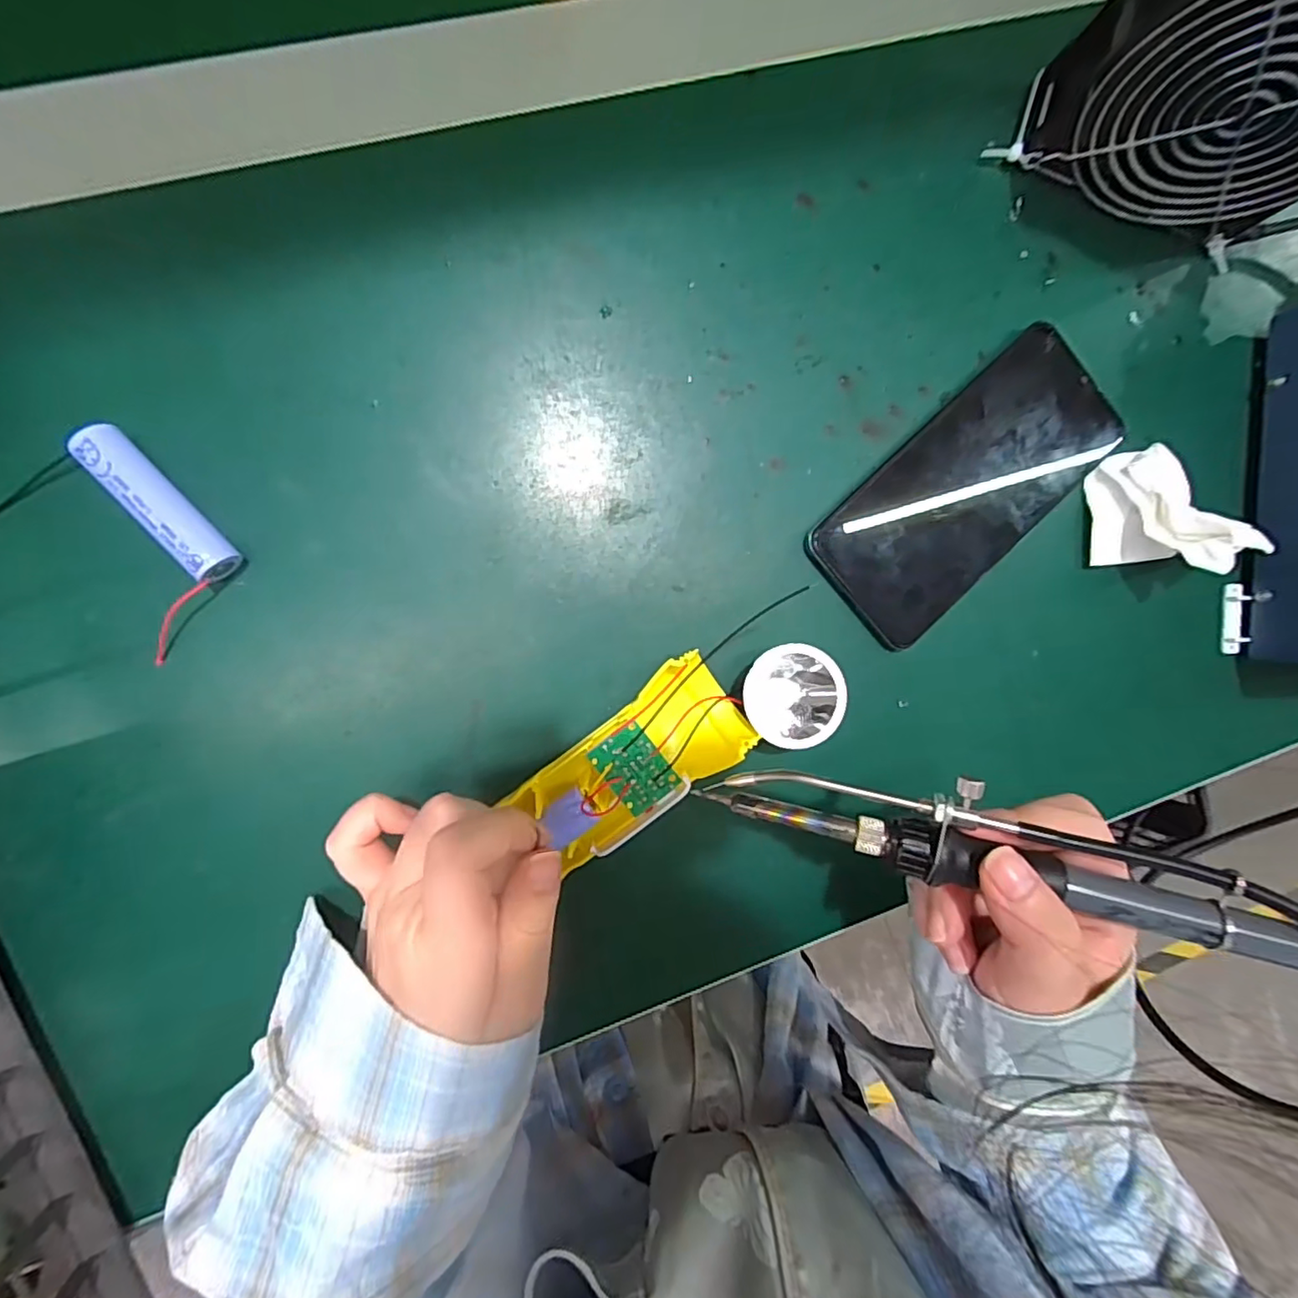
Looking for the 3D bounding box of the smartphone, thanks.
[{"bbox_3d":[0.153,-0.078,0.289,0.161,0.013,0.074,-43,97,-5],"label":"smartphone"}]

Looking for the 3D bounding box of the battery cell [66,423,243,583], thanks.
[{"bbox_3d":[-0.190,-0.056,0.234,0.016,0.017,0.067,-41,97,-5],"label":"battery cell"}]

